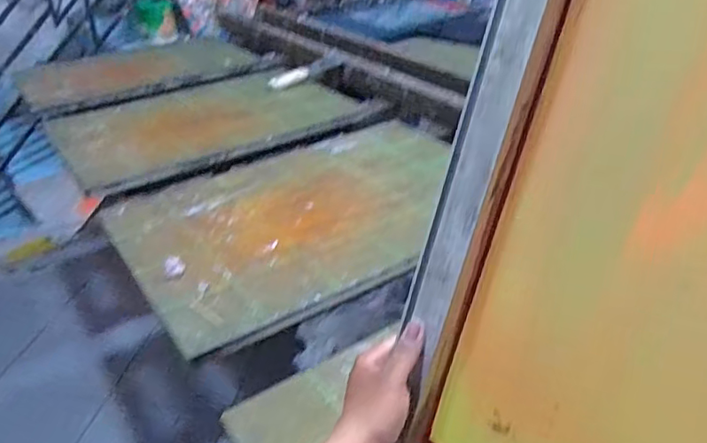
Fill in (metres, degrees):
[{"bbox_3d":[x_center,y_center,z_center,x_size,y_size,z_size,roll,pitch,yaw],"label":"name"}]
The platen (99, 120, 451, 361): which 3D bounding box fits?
[{"bbox_3d":[-0.070,-0.032,0.898,0.553,0.022,0.416,-22,36,-28],"label":"platen"}]

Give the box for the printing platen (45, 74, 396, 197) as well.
[{"bbox_3d":[-0.284,-0.212,1.213,0.601,0.025,0.381,-18,35,-24],"label":"printing platen"}]

